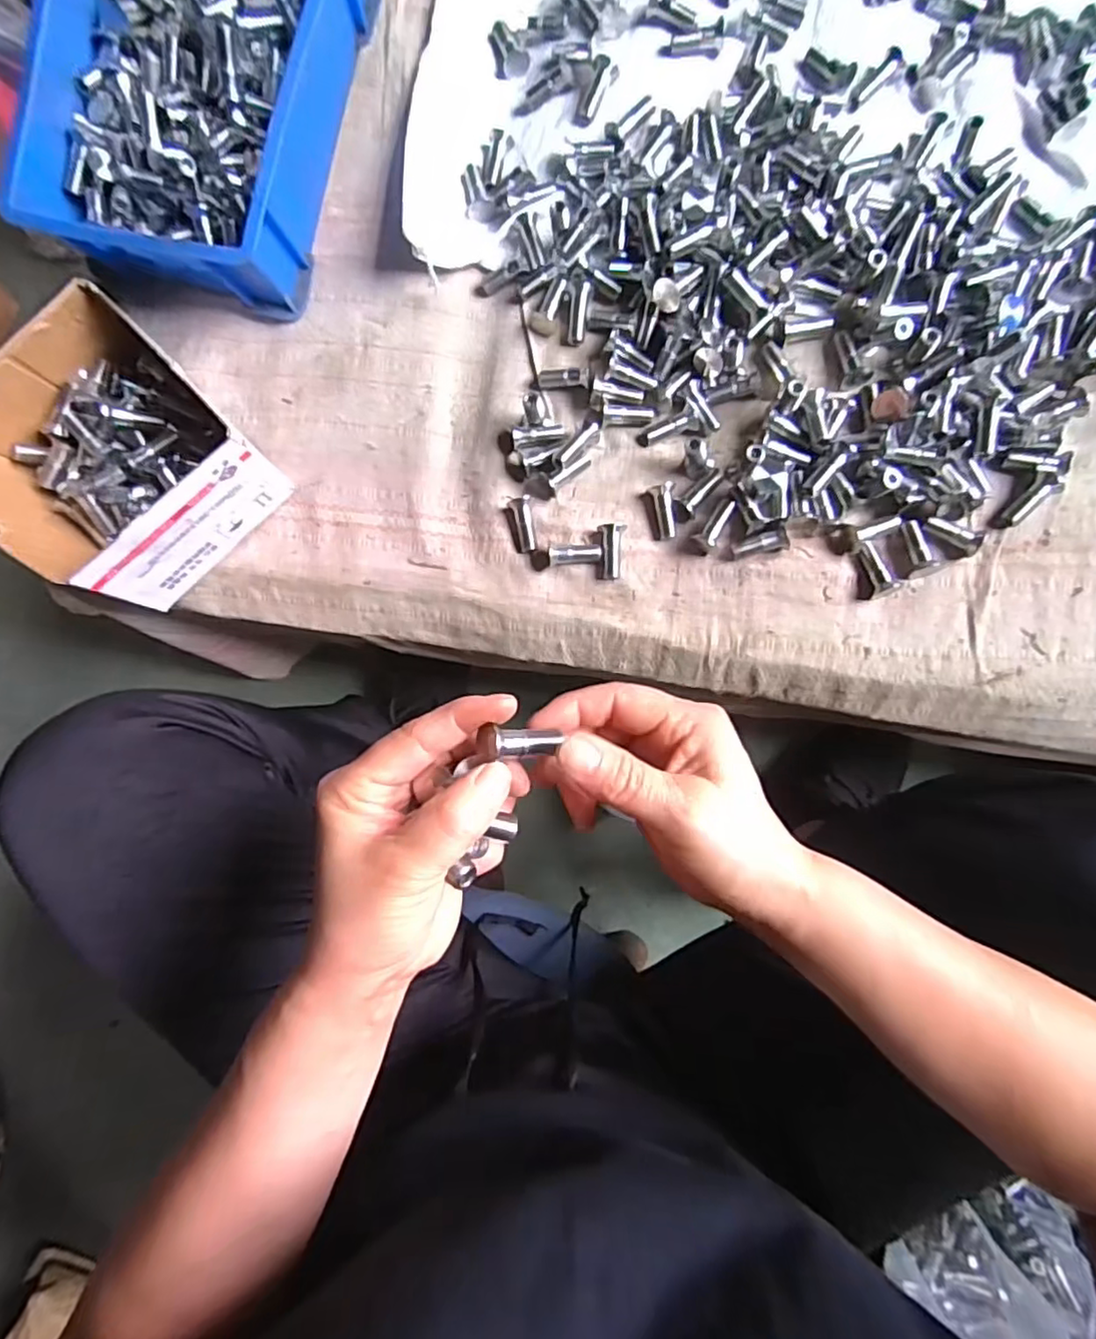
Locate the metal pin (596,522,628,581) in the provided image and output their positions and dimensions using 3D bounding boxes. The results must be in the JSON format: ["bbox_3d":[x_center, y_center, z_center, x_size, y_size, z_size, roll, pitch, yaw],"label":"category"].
[{"bbox_3d":[0.041,-0.077,0.414,0.017,0.011,0.035,5,87,6],"label":"metal pin"}]

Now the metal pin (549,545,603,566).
[{"bbox_3d":[0.018,-0.075,0.415,0.033,0.013,0.012,-2,87,5],"label":"metal pin"}]

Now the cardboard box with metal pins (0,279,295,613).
[{"bbox_3d":[-0.275,-0.134,0.412,0.145,0.085,0.150,-42,84,2],"label":"cardboard box with metal pins"}]

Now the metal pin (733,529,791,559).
[{"bbox_3d":[0.137,-0.080,0.408,0.034,0.013,0.012,-14,86,18],"label":"metal pin"}]

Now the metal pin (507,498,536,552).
[{"bbox_3d":[-0.016,-0.095,0.421,0.013,0.009,0.035,-12,86,5],"label":"metal pin"}]

